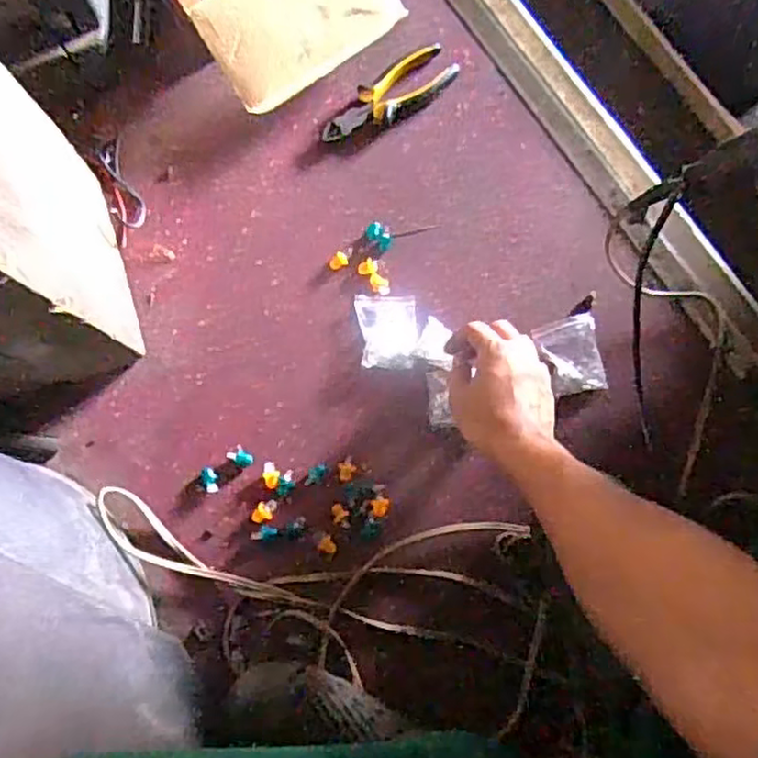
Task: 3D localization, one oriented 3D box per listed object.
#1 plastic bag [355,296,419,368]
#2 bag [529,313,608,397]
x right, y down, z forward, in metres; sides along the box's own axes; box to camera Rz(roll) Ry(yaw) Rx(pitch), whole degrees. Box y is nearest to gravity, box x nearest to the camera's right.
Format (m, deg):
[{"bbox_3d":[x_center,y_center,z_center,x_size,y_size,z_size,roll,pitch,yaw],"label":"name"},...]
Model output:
[{"bbox_3d":[0.009,-0.046,0.678,0.057,0.016,0.070,-2,79,0],"label":"plastic bag"},{"bbox_3d":[0.190,-0.024,0.689,0.056,0.008,0.074,-10,79,-2],"label":"bag"}]

